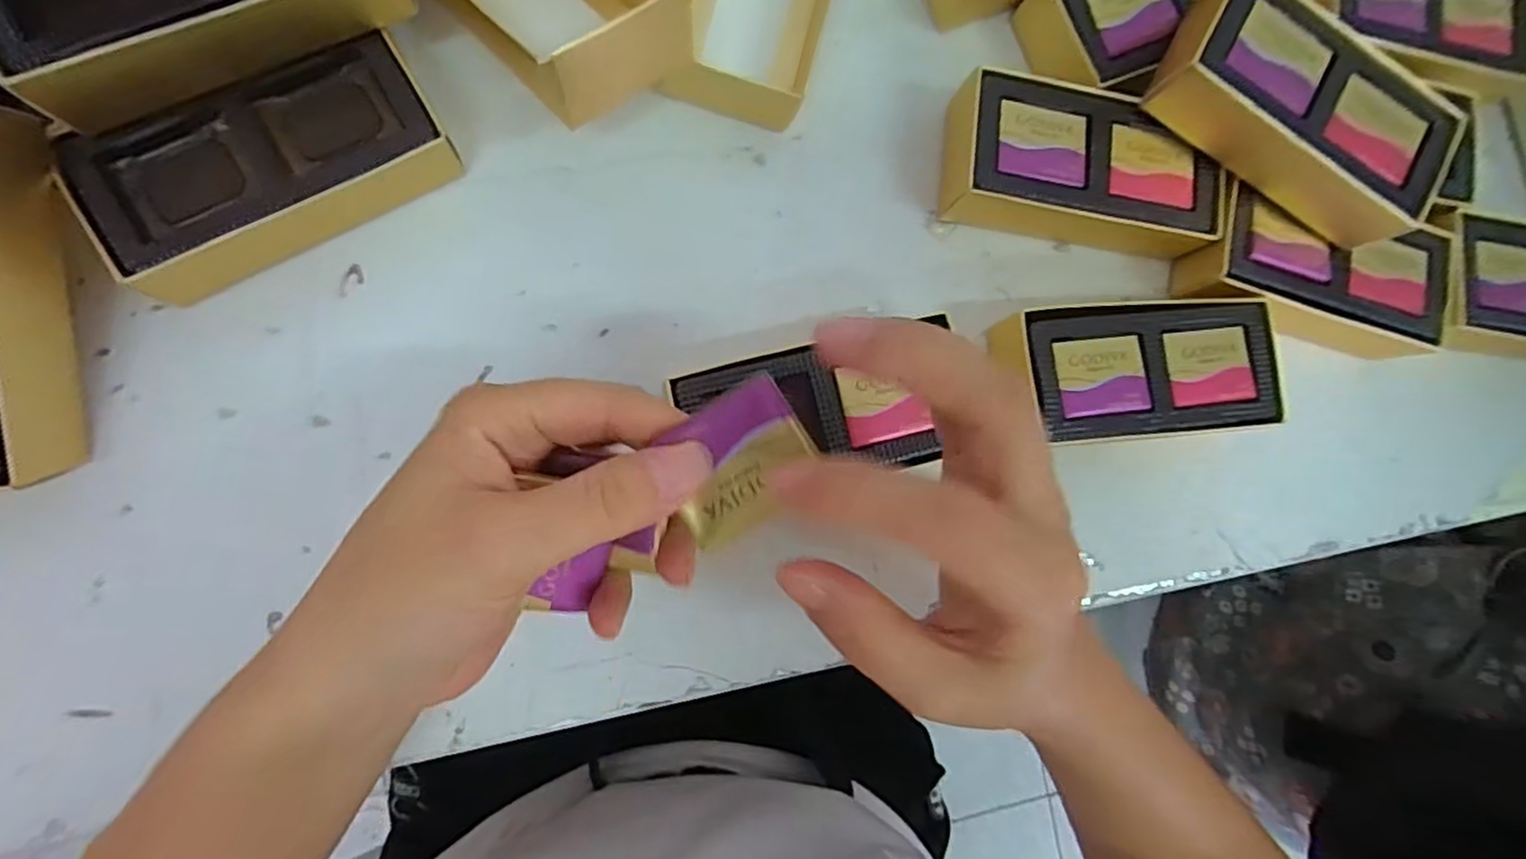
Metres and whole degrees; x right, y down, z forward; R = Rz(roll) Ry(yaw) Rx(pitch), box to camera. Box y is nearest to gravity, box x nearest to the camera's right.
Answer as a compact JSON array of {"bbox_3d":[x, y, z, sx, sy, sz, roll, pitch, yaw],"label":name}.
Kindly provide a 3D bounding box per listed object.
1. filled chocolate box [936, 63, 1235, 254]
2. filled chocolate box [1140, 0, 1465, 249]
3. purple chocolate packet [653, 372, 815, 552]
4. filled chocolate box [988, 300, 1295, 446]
[{"bbox_3d":[0.139,-0.114,0.305,0.118,0.031,0.052,8,85,-9],"label":"filled chocolate box"},{"bbox_3d":[0.222,-0.130,0.285,0.123,0.030,0.063,31,82,-6],"label":"filled chocolate box"},{"bbox_3d":[-0.007,0.008,0.177,0.038,0.004,0.031,-32,89,12],"label":"purple chocolate packet"},{"bbox_3d":[0.156,-0.024,0.299,0.122,0.035,0.054,-5,87,-10],"label":"filled chocolate box"}]

